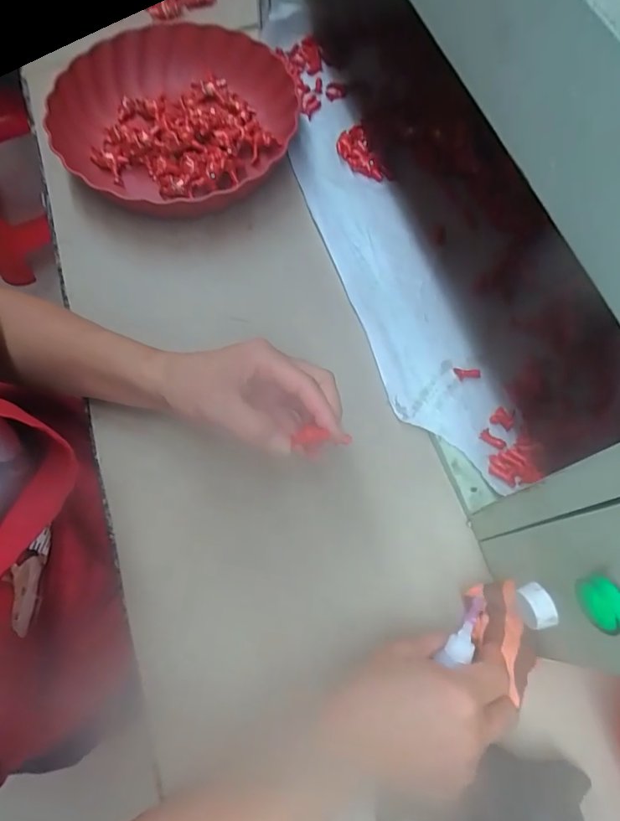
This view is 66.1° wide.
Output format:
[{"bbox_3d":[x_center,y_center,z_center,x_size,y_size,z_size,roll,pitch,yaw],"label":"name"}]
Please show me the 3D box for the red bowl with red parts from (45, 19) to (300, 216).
[{"bbox_3d":[-0.148,-0.311,0.503,0.235,0.055,0.237,1,70,-1],"label":"red bowl with red parts"}]

